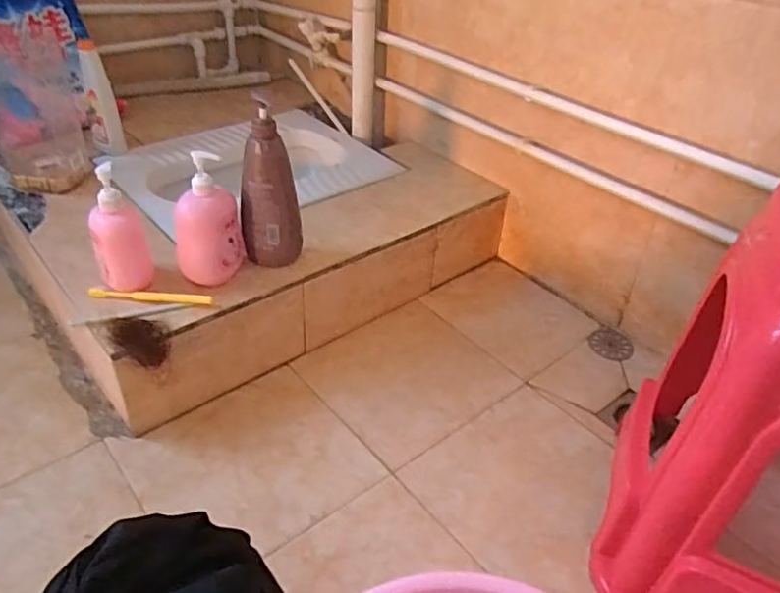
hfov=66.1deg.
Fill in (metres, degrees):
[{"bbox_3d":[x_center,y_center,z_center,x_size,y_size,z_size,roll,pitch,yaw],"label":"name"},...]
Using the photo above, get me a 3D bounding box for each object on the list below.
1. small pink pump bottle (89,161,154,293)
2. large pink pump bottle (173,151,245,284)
[{"bbox_3d":[-0.374,-0.086,0.823,0.069,0.174,0.063,-17,42,-24],"label":"small pink pump bottle"},{"bbox_3d":[-0.260,-0.100,0.852,0.074,0.189,0.089,10,38,9],"label":"large pink pump bottle"}]

